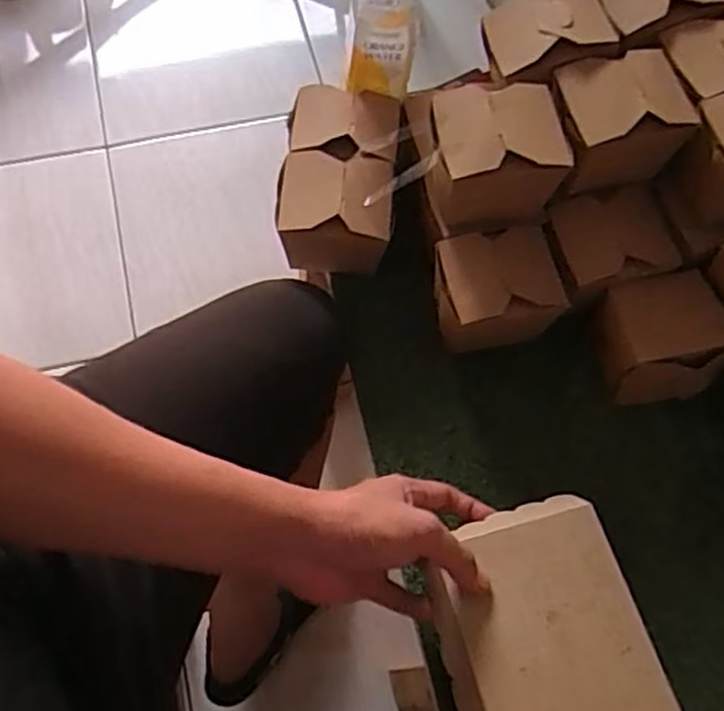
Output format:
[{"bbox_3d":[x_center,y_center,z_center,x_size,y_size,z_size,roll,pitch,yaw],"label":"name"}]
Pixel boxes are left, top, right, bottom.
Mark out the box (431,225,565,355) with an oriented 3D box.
[{"bbox_3d":[0.115,-0.056,0.638,0.102,0.068,0.087,-9,66,-7],"label":"box"}]

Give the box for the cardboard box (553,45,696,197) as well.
[{"bbox_3d":[0.210,-0.194,0.617,0.102,0.076,0.082,-13,67,-9],"label":"cardboard box"}]

